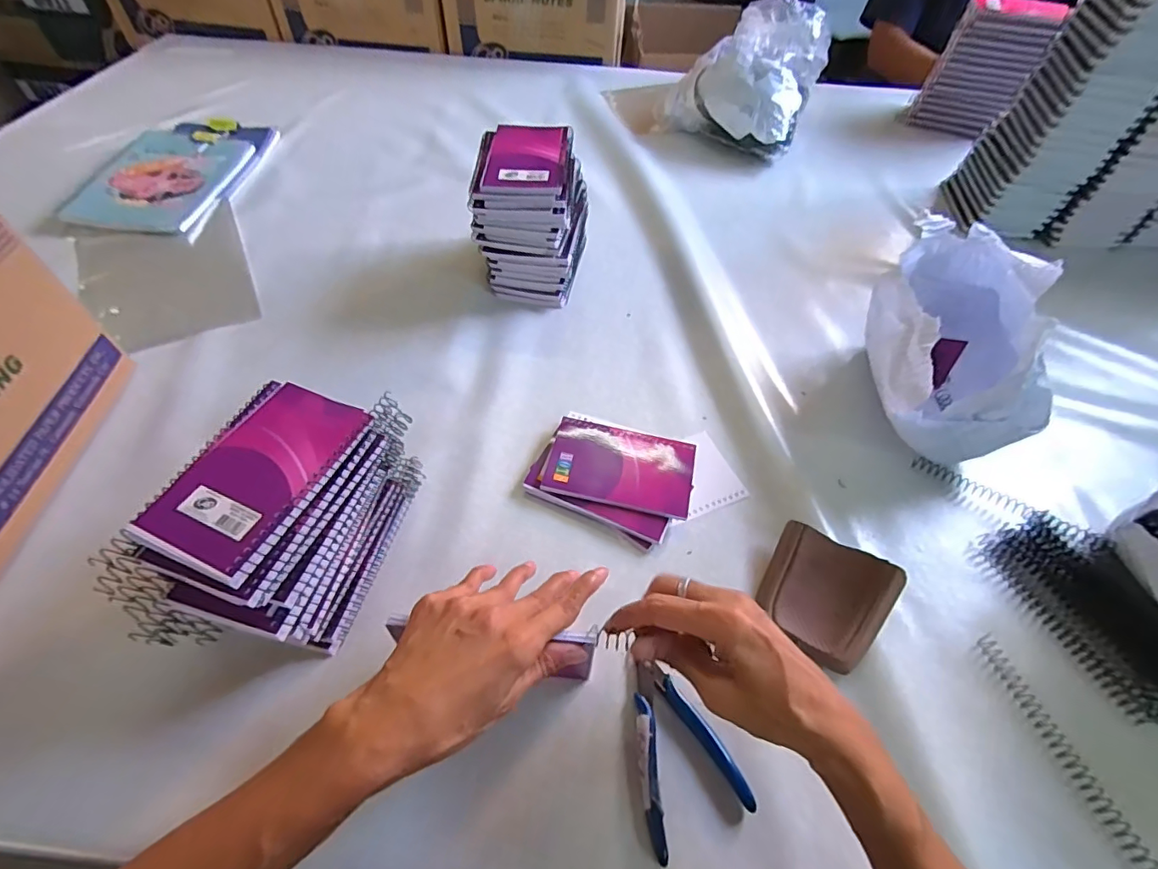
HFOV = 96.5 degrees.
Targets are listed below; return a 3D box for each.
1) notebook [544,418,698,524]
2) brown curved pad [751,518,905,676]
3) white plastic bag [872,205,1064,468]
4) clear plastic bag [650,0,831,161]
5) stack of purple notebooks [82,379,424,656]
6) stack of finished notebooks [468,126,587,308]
[{"bbox_3d":[0.039,0.027,0.470,0.128,0.011,0.080,12,60,6],"label":"notebook"},{"bbox_3d":[0.187,0.124,0.396,0.087,0.013,0.088,24,69,28],"label":"brown curved pad"},{"bbox_3d":[0.349,-0.087,0.483,0.138,0.143,0.211,10,54,6],"label":"white plastic bag"},{"bbox_3d":[0.260,-0.583,0.841,0.233,0.150,0.208,23,56,15],"label":"clear plastic bag"},{"bbox_3d":[-0.209,0.061,0.375,0.109,0.121,0.183,14,54,9],"label":"stack of purple notebooks"},{"bbox_3d":[-0.053,-0.250,0.594,0.112,0.139,0.132,4,53,1],"label":"stack of finished notebooks"}]

